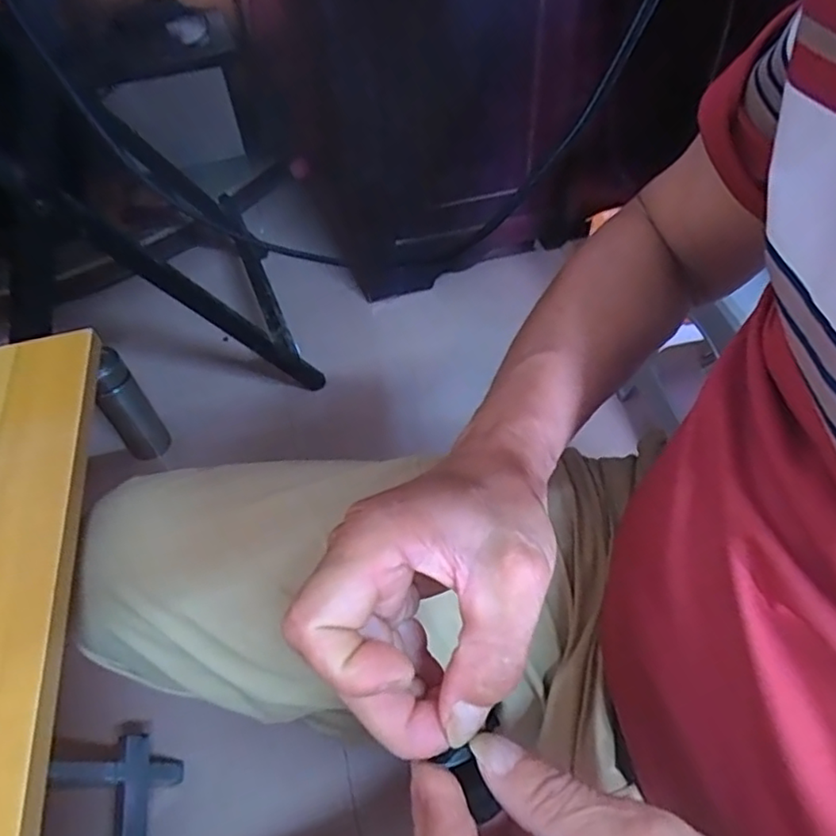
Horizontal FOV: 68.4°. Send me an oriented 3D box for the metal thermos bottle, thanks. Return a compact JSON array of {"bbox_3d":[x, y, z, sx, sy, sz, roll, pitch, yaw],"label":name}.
[{"bbox_3d":[-0.429,-0.014,0.911,0.059,0.192,0.057,-31,56,-19],"label":"metal thermos bottle"}]

